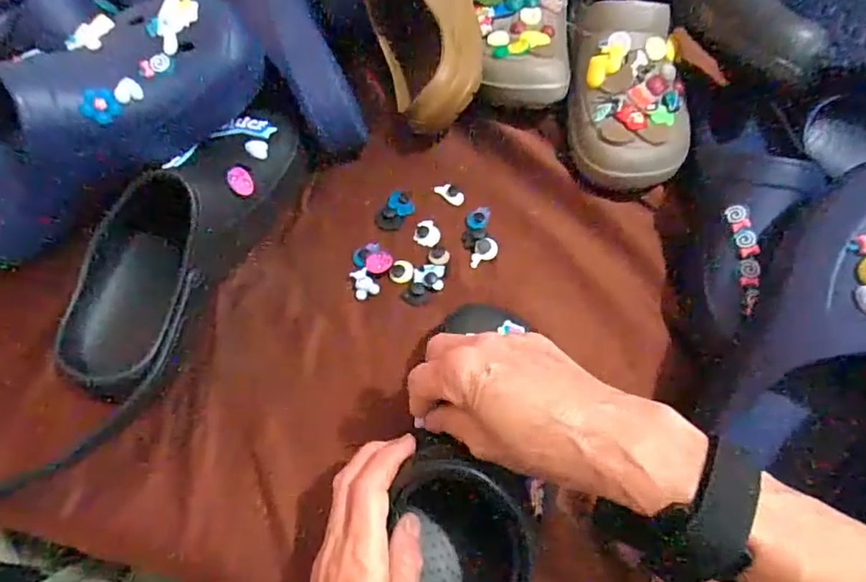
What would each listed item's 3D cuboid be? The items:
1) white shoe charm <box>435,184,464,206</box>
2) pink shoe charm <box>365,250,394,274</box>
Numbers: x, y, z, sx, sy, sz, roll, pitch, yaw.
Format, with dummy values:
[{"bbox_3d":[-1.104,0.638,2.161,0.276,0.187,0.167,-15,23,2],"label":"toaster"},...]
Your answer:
[{"bbox_3d":[0.017,-0.093,0.524,0.029,0.006,0.016,40,68,20],"label":"white shoe charm"},{"bbox_3d":[-0.047,-0.026,0.480,0.023,0.004,0.022,0,61,0],"label":"pink shoe charm"}]

